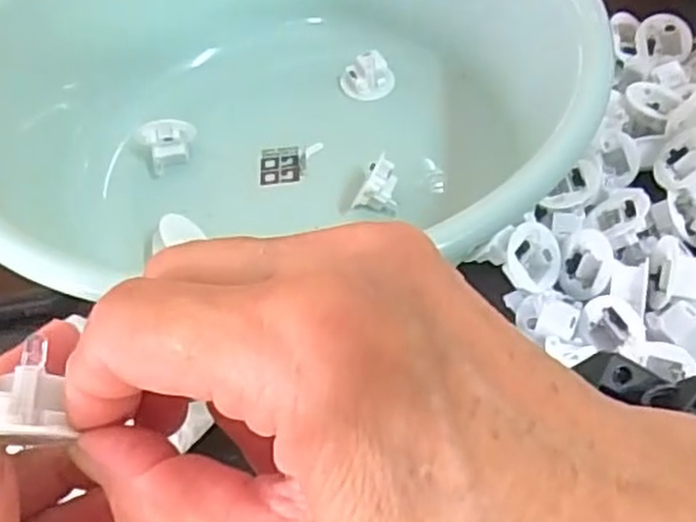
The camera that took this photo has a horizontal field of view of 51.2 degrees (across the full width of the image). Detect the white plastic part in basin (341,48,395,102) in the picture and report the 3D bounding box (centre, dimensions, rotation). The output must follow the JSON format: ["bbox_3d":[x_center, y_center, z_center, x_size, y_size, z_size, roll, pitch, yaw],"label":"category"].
[{"bbox_3d":[0.012,-0.114,0.445,0.026,0.021,0.027,-3,52,4],"label":"white plastic part in basin"}]

